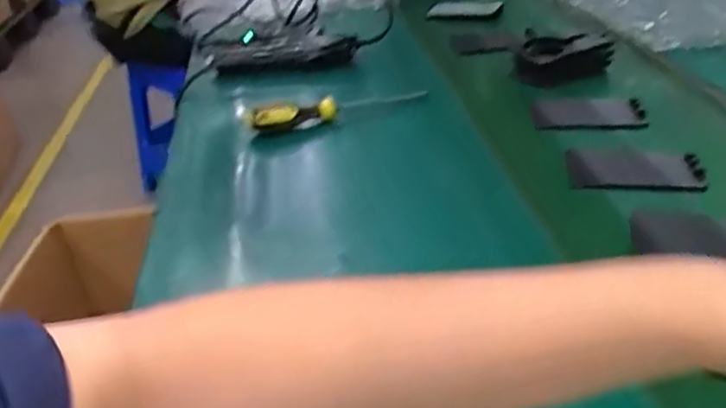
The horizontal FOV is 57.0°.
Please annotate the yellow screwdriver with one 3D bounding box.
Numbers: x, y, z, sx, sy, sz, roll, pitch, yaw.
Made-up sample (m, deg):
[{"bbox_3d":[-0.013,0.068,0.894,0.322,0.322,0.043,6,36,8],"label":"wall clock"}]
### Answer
[{"bbox_3d":[-0.033,-0.116,0.785,0.212,0.031,0.035,-8,32,-5],"label":"yellow screwdriver"}]

